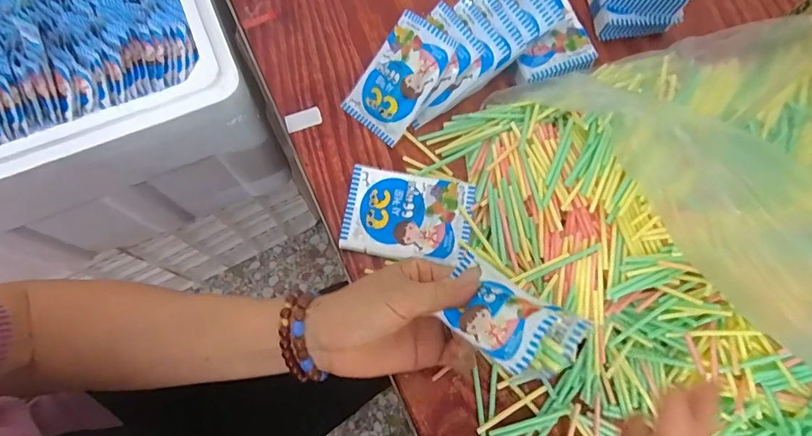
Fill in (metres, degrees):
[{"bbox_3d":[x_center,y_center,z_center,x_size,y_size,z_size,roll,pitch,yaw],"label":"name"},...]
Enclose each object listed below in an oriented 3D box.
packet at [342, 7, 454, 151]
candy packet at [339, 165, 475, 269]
[{"bbox_3d":[-0.006,-0.123,0.412,0.061,0.008,0.102,40,104,15],"label":"packet"},{"bbox_3d":[0.002,-0.002,0.387,0.105,0.009,0.073,9,73,3],"label":"candy packet"}]

